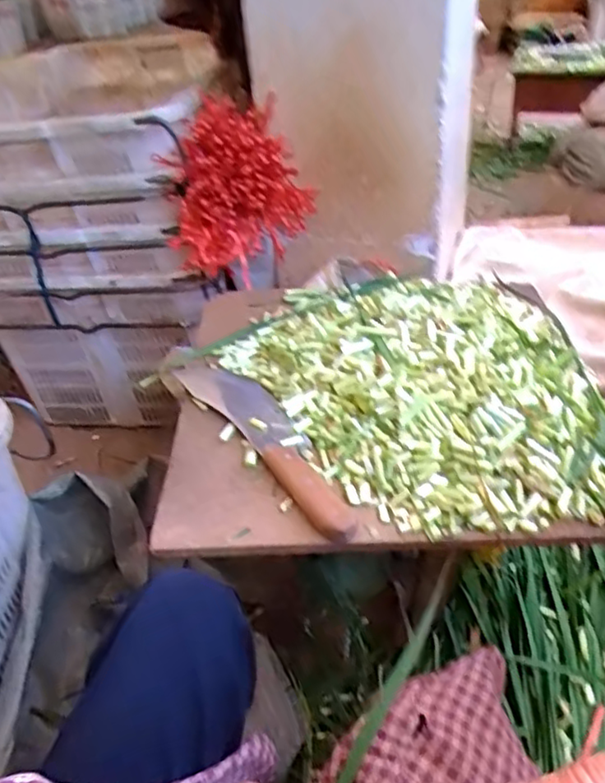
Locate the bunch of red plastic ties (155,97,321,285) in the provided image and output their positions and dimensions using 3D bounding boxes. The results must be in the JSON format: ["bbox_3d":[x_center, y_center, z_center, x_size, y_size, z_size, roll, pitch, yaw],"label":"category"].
[{"bbox_3d":[-0.093,-0.299,0.958,0.211,0.208,0.186,-7,39,1],"label":"bunch of red plastic ties"}]

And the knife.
[{"bbox_3d":[-0.035,0.041,0.670,0.066,0.018,0.331,-28,43,-23],"label":"knife"}]

